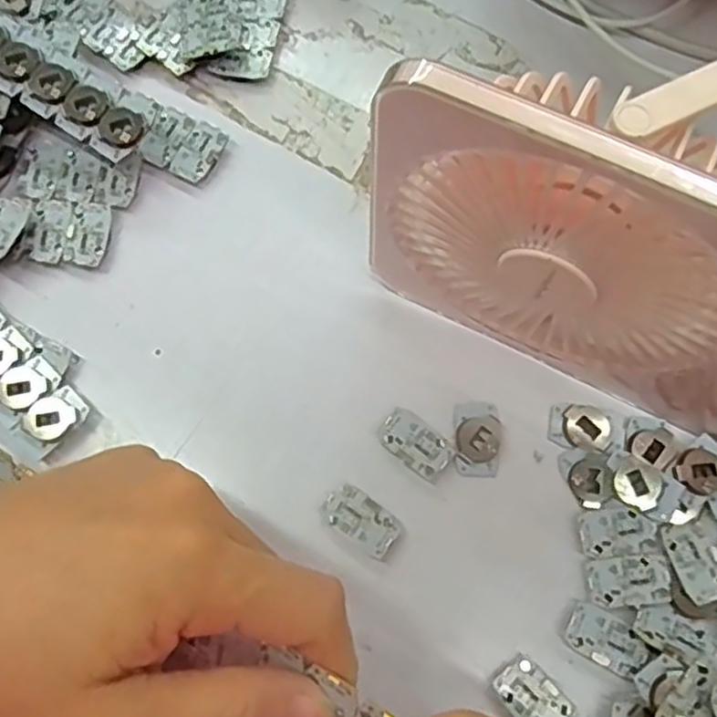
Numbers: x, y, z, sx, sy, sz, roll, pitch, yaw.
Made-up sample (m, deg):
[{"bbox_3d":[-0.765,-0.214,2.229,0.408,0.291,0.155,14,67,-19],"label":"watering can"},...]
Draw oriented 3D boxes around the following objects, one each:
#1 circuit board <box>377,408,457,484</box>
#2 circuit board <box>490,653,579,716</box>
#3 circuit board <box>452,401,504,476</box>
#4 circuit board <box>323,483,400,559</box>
[{"bbox_3d":[0.024,0.034,0.288,0.031,0.004,0.019,39,77,12],"label":"circuit board"},{"bbox_3d":[0.064,0.125,0.259,0.018,0.006,0.029,-43,77,-12],"label":"circuit board"},{"bbox_3d":[0.049,0.032,0.290,0.019,0.005,0.030,6,72,3],"label":"circuit board"},{"bbox_3d":[0.001,0.063,0.280,0.030,0.004,0.018,35,76,11],"label":"circuit board"}]

